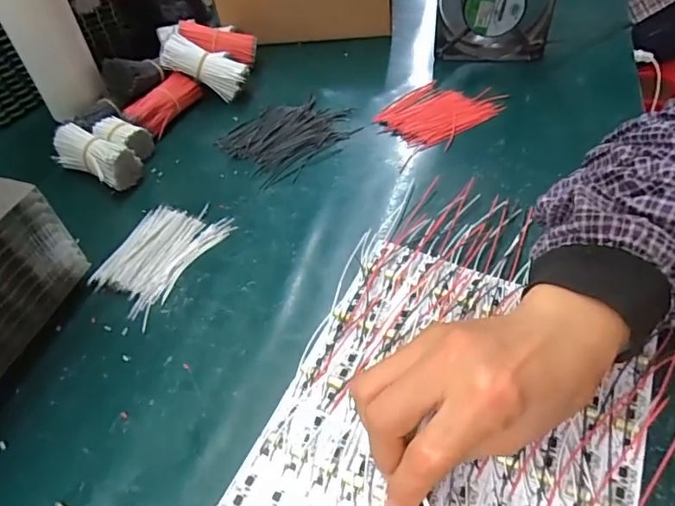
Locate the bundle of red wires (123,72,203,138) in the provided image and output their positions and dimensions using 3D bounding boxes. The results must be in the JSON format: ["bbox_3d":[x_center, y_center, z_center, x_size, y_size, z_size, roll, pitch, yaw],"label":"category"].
[{"bbox_3d":[-0.184,-0.157,0.520,0.029,0.034,0.089,19,53,21],"label":"bundle of red wires"}]

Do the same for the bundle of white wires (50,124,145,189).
[{"bbox_3d":[-0.231,-0.092,0.467,0.088,0.036,0.039,23,54,24],"label":"bundle of white wires"}]

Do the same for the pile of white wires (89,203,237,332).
[{"bbox_3d":[-0.145,-0.002,0.396,0.075,0.006,0.111,21,53,22],"label":"pile of white wires"}]

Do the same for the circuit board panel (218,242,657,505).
[{"bbox_3d":[0.066,0.097,0.282,0.192,0.009,0.226,18,52,21],"label":"circuit board panel"}]

